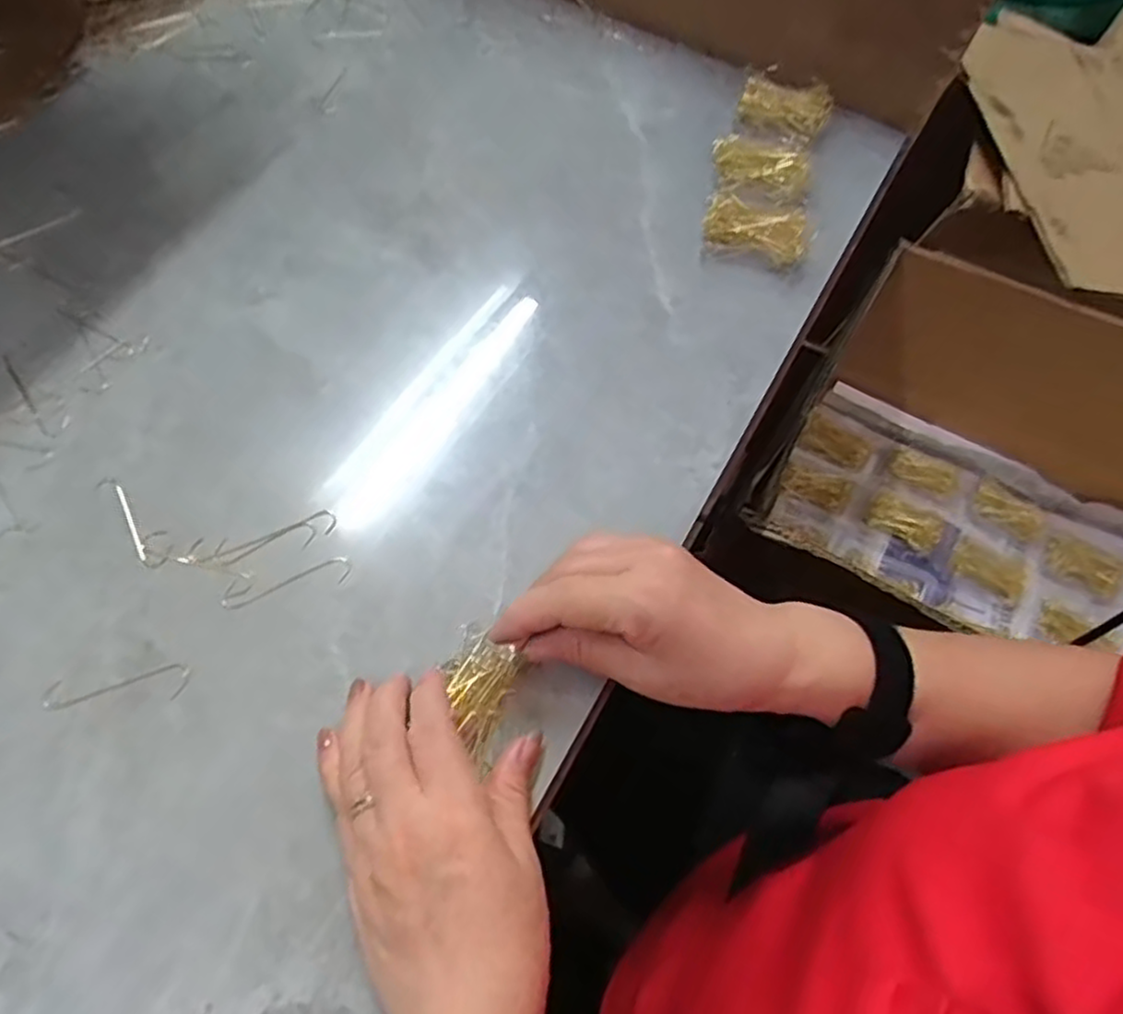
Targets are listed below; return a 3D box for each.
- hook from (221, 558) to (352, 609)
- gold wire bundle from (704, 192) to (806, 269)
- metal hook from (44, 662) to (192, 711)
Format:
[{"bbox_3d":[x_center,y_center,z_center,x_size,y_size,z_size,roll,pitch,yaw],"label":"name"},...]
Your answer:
[{"bbox_3d":[-0.139,0.038,0.368,0.064,0.004,0.014,-12,63,-10],"label":"hook"},{"bbox_3d":[0.130,-0.187,0.490,0.067,0.030,0.026,12,61,2],"label":"gold wire bundle"},{"bbox_3d":[-0.207,0.083,0.336,0.061,0.004,0.017,-4,62,-6],"label":"metal hook"}]

